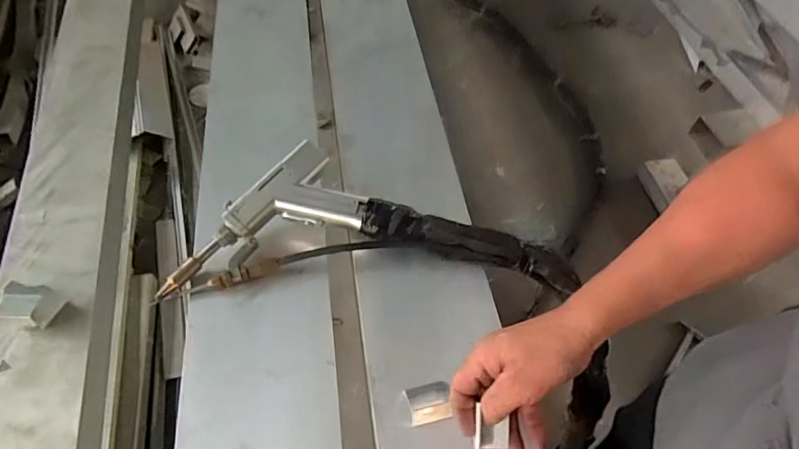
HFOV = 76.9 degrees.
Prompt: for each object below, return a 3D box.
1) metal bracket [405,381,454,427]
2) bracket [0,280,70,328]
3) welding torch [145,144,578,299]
[{"bbox_3d":[0.030,0.174,0.495,0.041,0.011,0.037,-8,56,-10],"label":"metal bracket"},{"bbox_3d":[-0.449,0.102,0.611,0.063,0.046,0.050,6,54,-1],"label":"bracket"},{"bbox_3d":[-0.032,-0.004,0.587,0.452,0.063,0.159,0,55,-5],"label":"welding torch"}]

